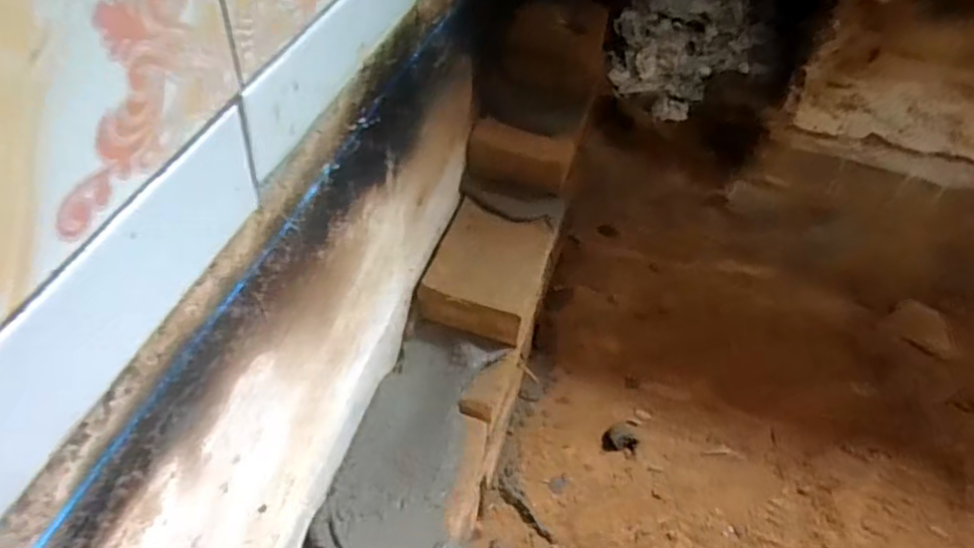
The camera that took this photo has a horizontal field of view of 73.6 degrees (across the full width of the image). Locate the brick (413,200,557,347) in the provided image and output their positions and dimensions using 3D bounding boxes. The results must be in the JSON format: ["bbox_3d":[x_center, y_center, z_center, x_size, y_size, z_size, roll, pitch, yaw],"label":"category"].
[{"bbox_3d":[0.002,-0.002,0.676,0.112,0.050,0.143,14,49,10],"label":"brick"}]

